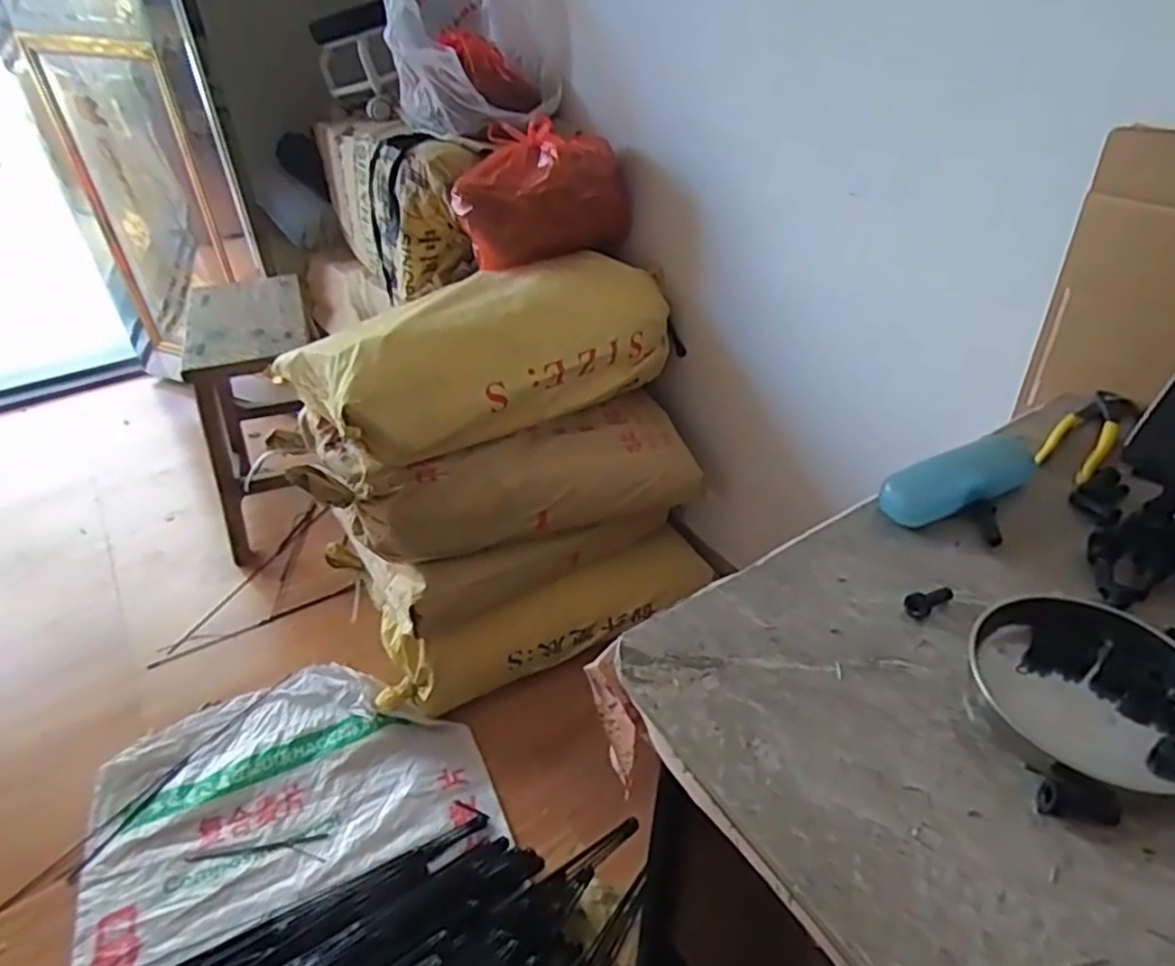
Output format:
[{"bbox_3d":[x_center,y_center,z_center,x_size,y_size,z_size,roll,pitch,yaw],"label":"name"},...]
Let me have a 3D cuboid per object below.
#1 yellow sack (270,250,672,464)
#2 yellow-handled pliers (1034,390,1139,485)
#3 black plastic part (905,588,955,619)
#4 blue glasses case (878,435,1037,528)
[{"bbox_3d":[-0.166,-0.231,1.173,0.600,0.206,0.316,-29,48,-31],"label":"yellow sack"},{"bbox_3d":[0.473,-0.048,0.663,0.171,0.018,0.048,-33,49,-33],"label":"yellow-handled pliers"},{"bbox_3d":[0.248,0.085,0.508,0.042,0.013,0.018,-11,41,-31],"label":"black plastic part"},{"bbox_3d":[0.316,-0.005,0.588,0.154,0.032,0.043,-17,42,-19],"label":"blue glasses case"}]

